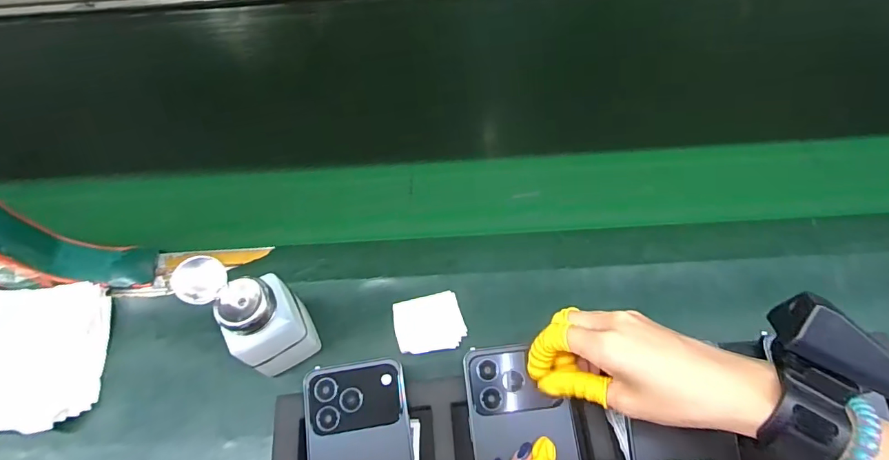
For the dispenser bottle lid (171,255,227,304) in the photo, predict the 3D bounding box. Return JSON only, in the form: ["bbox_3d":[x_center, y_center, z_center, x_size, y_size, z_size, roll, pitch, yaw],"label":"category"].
[{"bbox_3d":[-0.169,0.034,0.323,0.014,0.034,0.032,-18,92,30],"label":"dispenser bottle lid"}]

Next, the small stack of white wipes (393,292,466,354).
[{"bbox_3d":[-0.013,0.083,0.411,0.060,0.008,0.053,-11,61,-4],"label":"small stack of white wipes"}]

